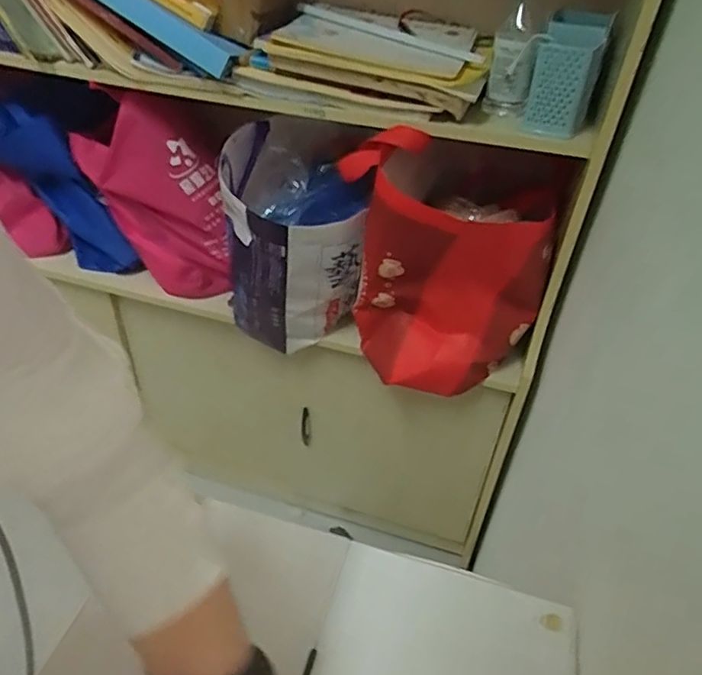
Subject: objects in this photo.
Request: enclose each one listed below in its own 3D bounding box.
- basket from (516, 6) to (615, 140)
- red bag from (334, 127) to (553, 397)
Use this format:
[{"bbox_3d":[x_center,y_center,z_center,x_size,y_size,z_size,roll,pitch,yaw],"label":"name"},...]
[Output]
[{"bbox_3d":[0.278,-0.343,0.770,0.078,0.134,0.101,17,42,14],"label":"basket"},{"bbox_3d":[0.121,-0.091,0.891,0.285,0.337,0.173,28,46,25],"label":"red bag"}]

